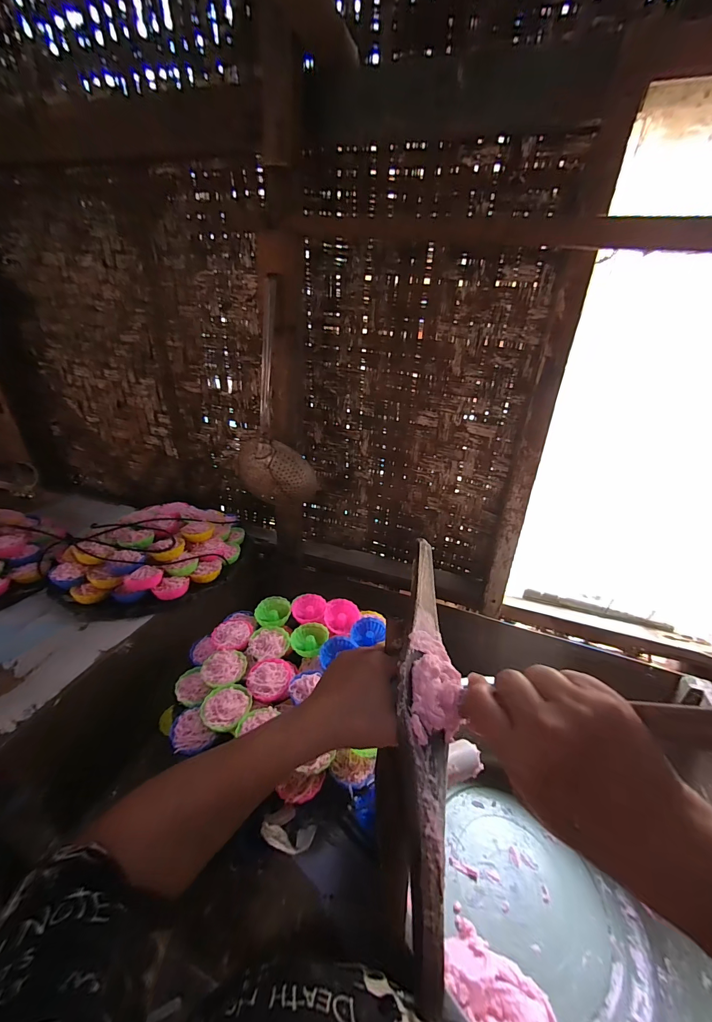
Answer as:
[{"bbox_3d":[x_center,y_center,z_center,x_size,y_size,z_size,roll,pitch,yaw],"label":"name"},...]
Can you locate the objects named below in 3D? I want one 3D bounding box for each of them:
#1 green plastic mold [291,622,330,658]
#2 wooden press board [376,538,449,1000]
[{"bbox_3d":[-0.076,0.212,0.590,0.059,0.023,0.052,-2,27,-10],"label":"green plastic mold"},{"bbox_3d":[0.049,0.138,0.280,0.047,0.045,0.291,7,43,7],"label":"wooden press board"}]

